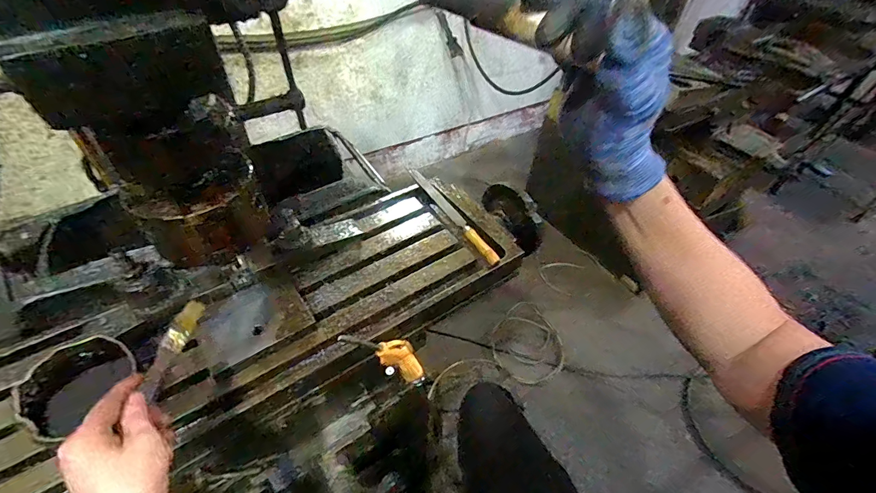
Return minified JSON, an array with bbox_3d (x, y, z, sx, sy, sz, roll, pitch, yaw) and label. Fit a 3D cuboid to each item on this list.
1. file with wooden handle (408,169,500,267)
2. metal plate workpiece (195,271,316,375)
[{"bbox_3d":[0.020,-0.060,0.669,0.022,0.019,0.261,-22,52,-23],"label":"file with wooden handle"},{"bbox_3d":[-0.238,0.091,0.507,0.127,0.007,0.096,-28,58,-26],"label":"metal plate workpiece"}]

